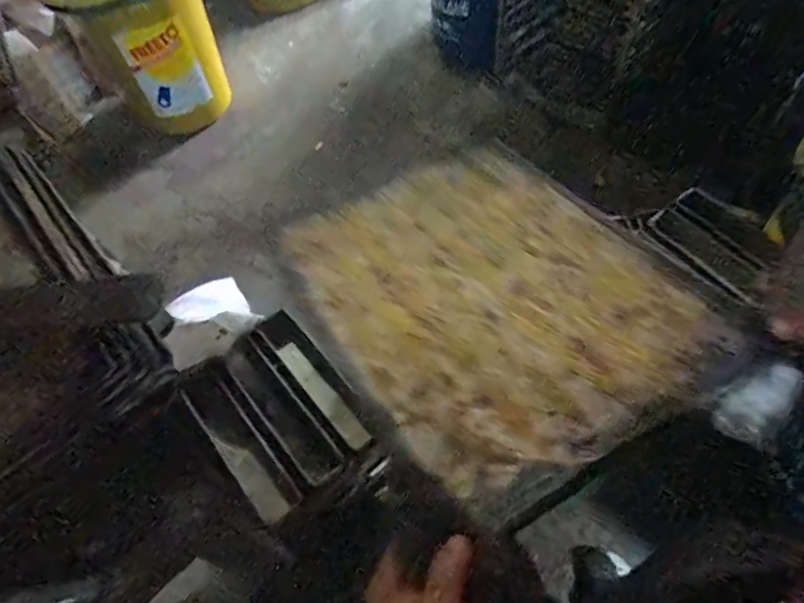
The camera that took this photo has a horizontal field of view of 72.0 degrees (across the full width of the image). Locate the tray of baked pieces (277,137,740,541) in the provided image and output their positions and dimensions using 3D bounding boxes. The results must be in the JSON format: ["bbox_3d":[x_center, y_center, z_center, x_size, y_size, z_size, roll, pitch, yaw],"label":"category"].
[{"bbox_3d":[0.081,-0.020,0.552,0.311,0.018,0.416,-24,45,-15],"label":"tray of baked pieces"}]

